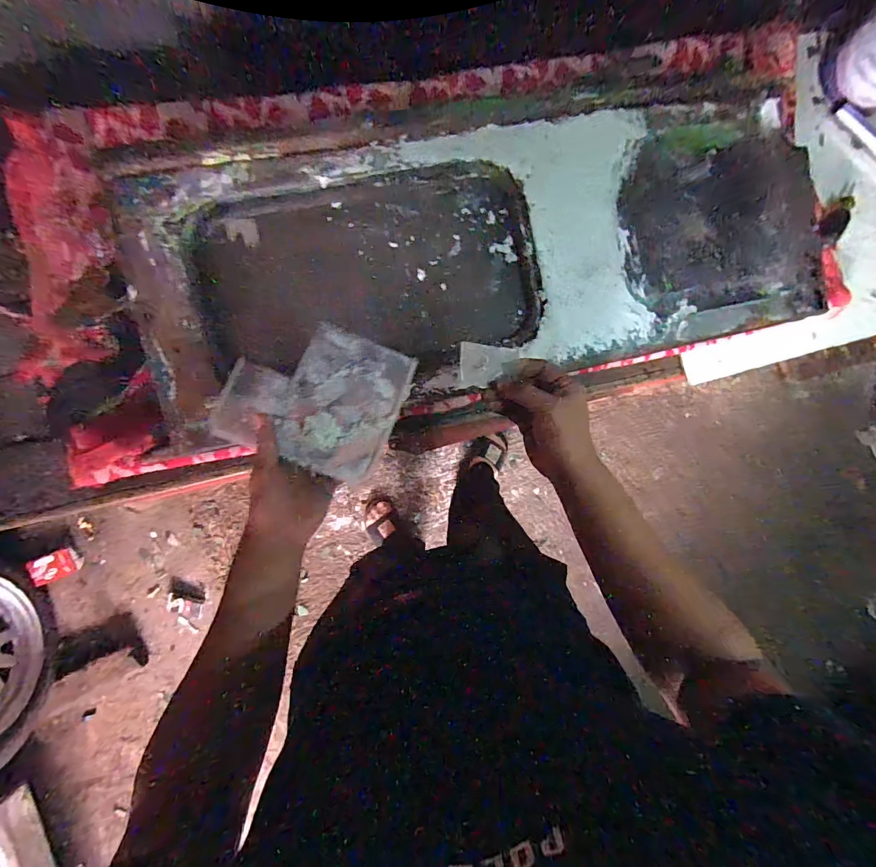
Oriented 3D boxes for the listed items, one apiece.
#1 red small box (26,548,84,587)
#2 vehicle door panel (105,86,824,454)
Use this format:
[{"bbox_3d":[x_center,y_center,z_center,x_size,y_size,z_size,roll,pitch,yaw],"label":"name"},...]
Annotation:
[{"bbox_3d":[-1.152,0.399,1.269,0.020,0.118,0.086,4,106,35],"label":"red small box"},{"bbox_3d":[0.099,-0.260,0.606,0.984,0.046,0.374,-13,88,-9],"label":"vehicle door panel"}]

